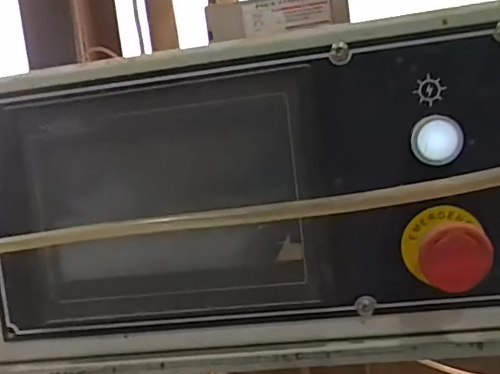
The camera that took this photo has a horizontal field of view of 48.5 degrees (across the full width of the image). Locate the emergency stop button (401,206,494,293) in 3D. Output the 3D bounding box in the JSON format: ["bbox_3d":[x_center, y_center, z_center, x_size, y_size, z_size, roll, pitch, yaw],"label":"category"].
[{"bbox_3d":[0.115,0.035,0.325,0.042,0.040,0.037,-6,5,4],"label":"emergency stop button"}]

